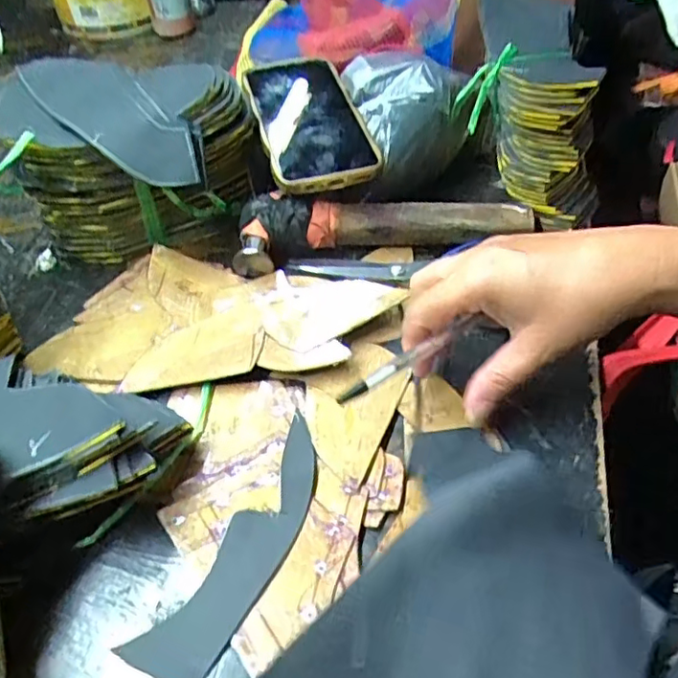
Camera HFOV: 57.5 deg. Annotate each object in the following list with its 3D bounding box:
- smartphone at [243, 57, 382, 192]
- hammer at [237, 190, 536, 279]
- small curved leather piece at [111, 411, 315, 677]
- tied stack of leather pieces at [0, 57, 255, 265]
[{"bbox_3d":[-0.025,-0.179,0.502,0.082,0.016,0.171,-12,54,-11],"label":"smartphone"},{"bbox_3d":[0.034,-0.087,0.463,0.218,0.030,0.058,-3,50,1],"label":"hammer"},{"bbox_3d":[-0.049,0.110,0.329,0.042,0.005,0.147,25,59,22],"label":"small curved leather piece"},{"bbox_3d":[-0.168,-0.141,0.483,0.177,0.095,0.129,10,51,12],"label":"tied stack of leather pieces"}]

